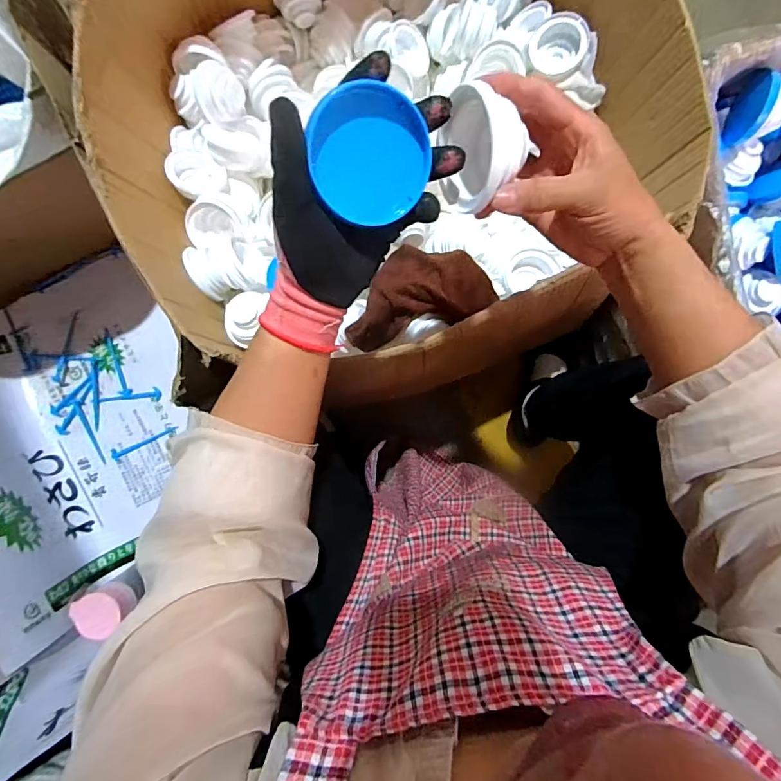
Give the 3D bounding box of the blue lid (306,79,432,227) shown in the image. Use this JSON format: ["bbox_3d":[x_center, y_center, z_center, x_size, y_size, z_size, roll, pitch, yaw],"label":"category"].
[{"bbox_3d":[-0.015,-0.153,0.289,0.072,0.027,0.072,-7,117,-15],"label":"blue lid"}]

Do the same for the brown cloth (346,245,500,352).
[{"bbox_3d":[0.032,-0.123,0.549,0.188,0.051,0.107,-15,90,-1],"label":"brown cloth"}]

